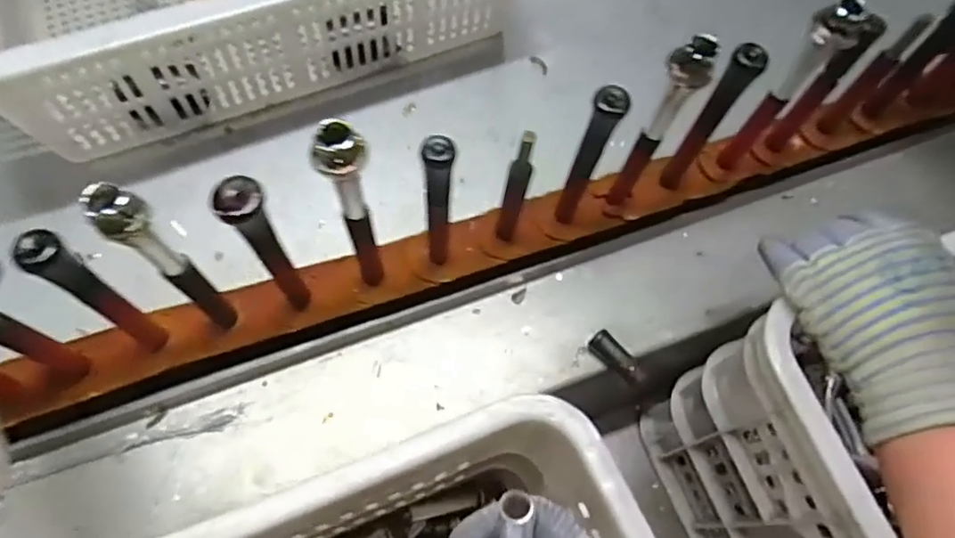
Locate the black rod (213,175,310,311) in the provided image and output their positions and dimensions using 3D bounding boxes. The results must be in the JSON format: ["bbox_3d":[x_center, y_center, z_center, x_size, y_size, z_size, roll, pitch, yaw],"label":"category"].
[{"bbox_3d":[-0.127,-0.007,0.378,0.023,0.147,0.021,1,65,-3],"label":"black rod"}]

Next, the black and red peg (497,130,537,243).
[{"bbox_3d":[0.026,-0.052,0.425,0.015,0.127,0.009,11,65,2],"label":"black and red peg"}]

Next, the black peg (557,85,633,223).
[{"bbox_3d":[0.077,-0.072,0.428,0.019,0.144,0.015,20,66,6],"label":"black peg"}]

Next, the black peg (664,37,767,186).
[{"bbox_3d":[0.169,-0.105,0.449,0.021,0.150,0.016,28,67,10],"label":"black peg"}]

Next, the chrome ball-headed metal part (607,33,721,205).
[{"bbox_3d":[0.125,-0.098,0.429,0.025,0.173,0.030,20,66,6],"label":"chrome ball-headed metal part"}]

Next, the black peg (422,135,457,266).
[{"bbox_3d":[-0.025,-0.041,0.406,0.017,0.146,0.020,-5,67,-6],"label":"black peg"}]

